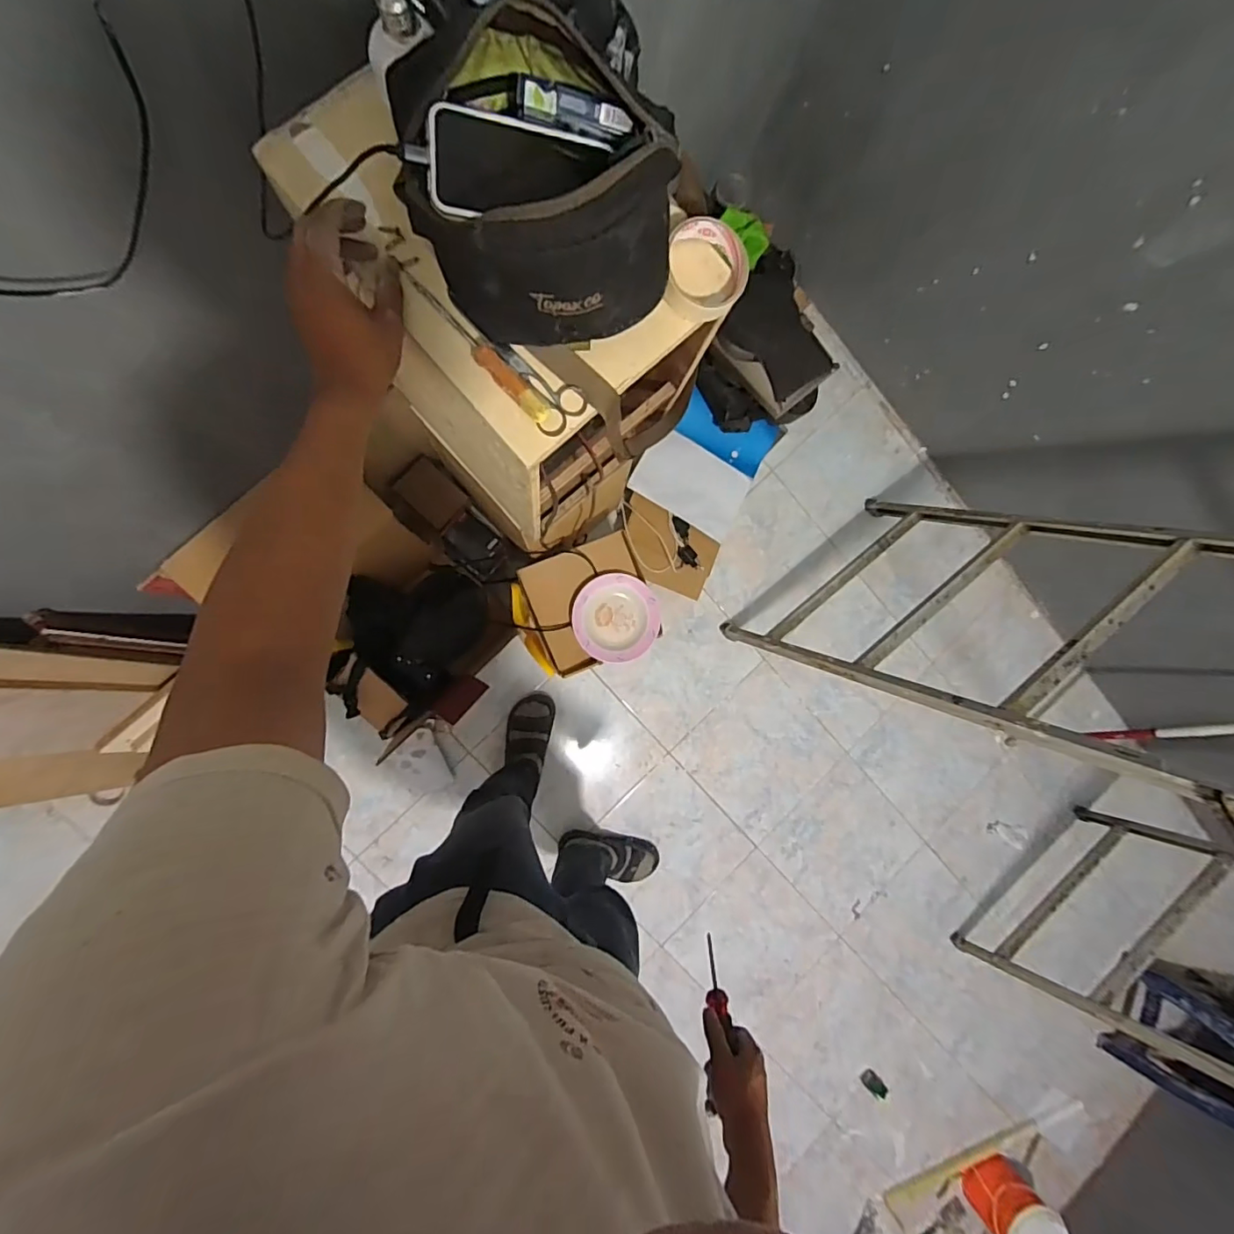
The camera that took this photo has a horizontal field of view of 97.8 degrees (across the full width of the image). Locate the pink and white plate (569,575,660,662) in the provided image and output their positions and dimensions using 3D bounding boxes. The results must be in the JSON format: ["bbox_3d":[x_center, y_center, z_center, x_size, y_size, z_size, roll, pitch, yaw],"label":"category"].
[{"bbox_3d":[-0.001,0.003,1.207,0.191,0.031,0.191,0,90,-9],"label":"pink and white plate"}]

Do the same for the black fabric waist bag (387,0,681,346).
[{"bbox_3d":[-0.062,-0.336,0.429,0.198,0.115,0.175,-3,90,-9],"label":"black fabric waist bag"}]

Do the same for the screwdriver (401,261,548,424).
[{"bbox_3d":[-0.129,-0.246,0.484,0.181,0.025,0.020,45,84,-6],"label":"screwdriver"}]

